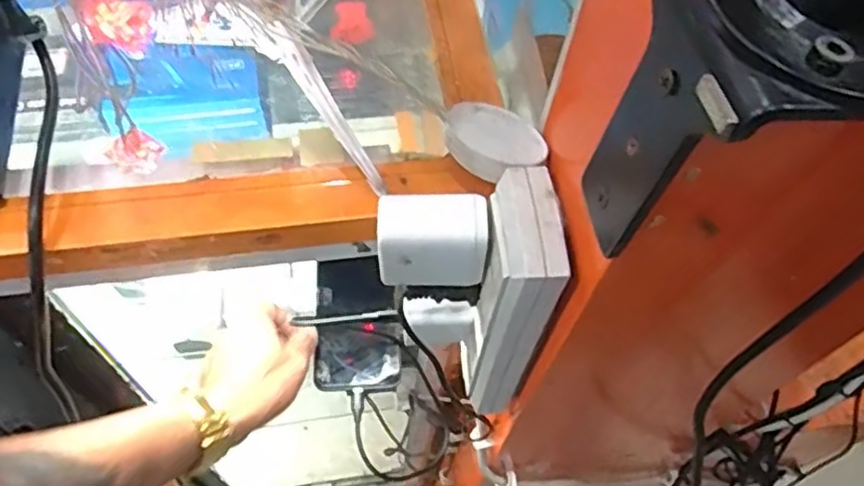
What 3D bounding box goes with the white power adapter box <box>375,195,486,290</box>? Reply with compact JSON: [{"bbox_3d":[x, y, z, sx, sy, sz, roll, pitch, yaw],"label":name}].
[{"bbox_3d":[0.000,-0.001,0.358,0.055,0.046,0.029,0,59,-2],"label":"white power adapter box"}]

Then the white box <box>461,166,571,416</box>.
[{"bbox_3d":[0.042,0.037,0.399,0.036,0.181,0.070,-1,59,-3],"label":"white box"}]

